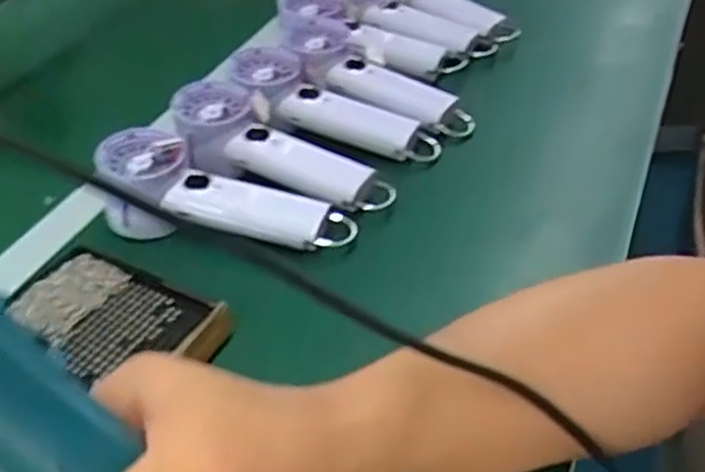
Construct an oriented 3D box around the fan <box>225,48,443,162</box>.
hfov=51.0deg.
[{"bbox_3d":[-0.017,-0.108,0.636,0.190,0.028,0.063,27,47,7],"label":"fan"}]

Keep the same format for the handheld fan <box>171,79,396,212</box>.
[{"bbox_3d":[-0.057,-0.066,0.596,0.191,0.039,0.068,26,47,8],"label":"handheld fan"}]

